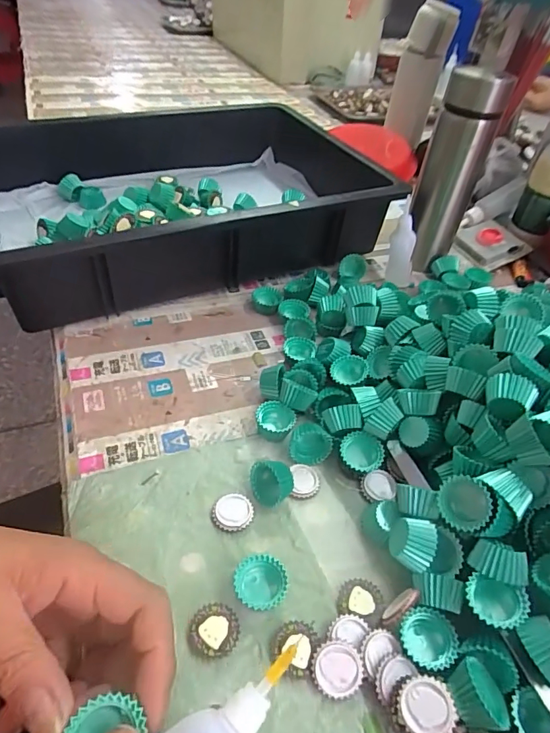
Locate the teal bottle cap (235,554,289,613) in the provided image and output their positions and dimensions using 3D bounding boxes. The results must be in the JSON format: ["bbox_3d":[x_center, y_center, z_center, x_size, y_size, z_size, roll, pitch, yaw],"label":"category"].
[{"bbox_3d":[-0.008,0.134,0.284,0.030,0.016,0.030,3,44,-3],"label":"teal bottle cap"}]

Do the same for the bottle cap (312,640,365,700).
[{"bbox_3d":[0.035,0.168,0.256,0.028,0.005,0.027,0,70,1],"label":"bottle cap"}]

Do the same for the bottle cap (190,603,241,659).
[{"bbox_3d":[-0.035,0.152,0.267,0.028,0.007,0.028,3,44,-3],"label":"bottle cap"}]

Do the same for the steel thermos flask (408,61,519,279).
[{"bbox_3d":[0.189,-0.204,0.506,0.058,0.203,0.055,20,46,13],"label":"steel thermos flask"}]

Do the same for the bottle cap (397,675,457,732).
[{"bbox_3d":[0.077,0.174,0.236,0.027,0.004,0.026,-12,44,12],"label":"bottle cap"}]

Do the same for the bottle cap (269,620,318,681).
[{"bbox_3d":[0.010,0.161,0.265,0.025,0.008,0.029,14,45,8],"label":"bottle cap"}]

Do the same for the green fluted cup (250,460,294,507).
[{"bbox_3d":[-0.003,0.083,0.329,0.030,0.024,0.023,5,44,-1],"label":"green fluted cup"}]

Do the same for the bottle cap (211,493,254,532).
[{"bbox_3d":[-0.030,0.101,0.321,0.028,0.006,0.027,3,44,-3],"label":"bottle cap"}]

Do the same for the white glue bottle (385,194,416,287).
[{"bbox_3d":[0.151,-0.141,0.537,0.032,0.090,0.036,16,45,10],"label":"white glue bottle"}]

